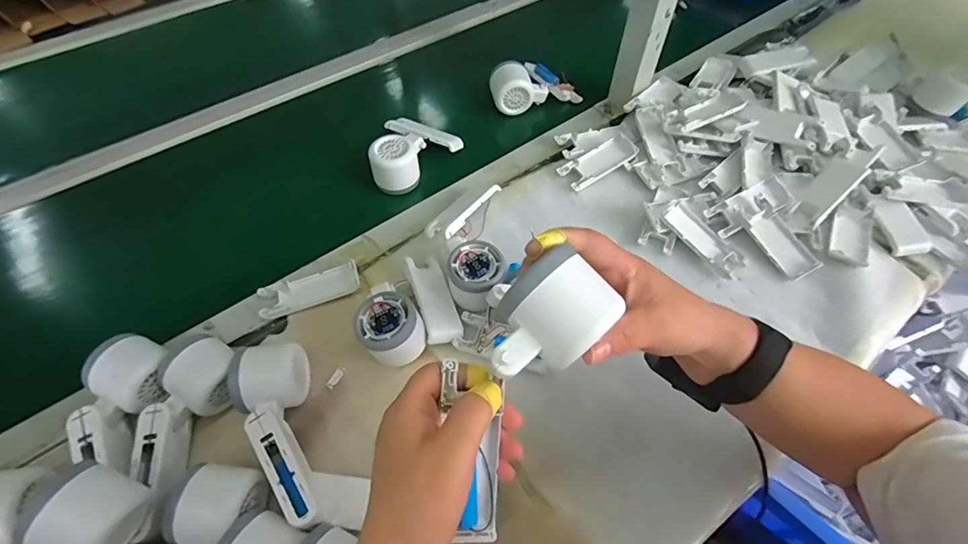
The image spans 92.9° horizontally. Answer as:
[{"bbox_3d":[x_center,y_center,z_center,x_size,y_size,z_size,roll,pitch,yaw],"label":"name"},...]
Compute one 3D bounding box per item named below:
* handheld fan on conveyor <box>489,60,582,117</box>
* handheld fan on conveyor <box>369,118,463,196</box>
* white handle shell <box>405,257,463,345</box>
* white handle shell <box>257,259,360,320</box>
[{"bbox_3d":[0.071,-0.292,0.699,0.129,0.049,0.095,-19,58,-13],"label":"handheld fan on conveyor"},{"bbox_3d":[-0.091,-0.157,0.607,0.100,0.054,0.121,10,56,7],"label":"handheld fan on conveyor"},{"bbox_3d":[-0.053,0.026,0.488,0.036,0.017,0.103,-15,57,-10],"label":"white handle shell"},{"bbox_3d":[-0.191,0.019,0.507,0.105,0.013,0.041,-19,58,-13],"label":"white handle shell"}]

